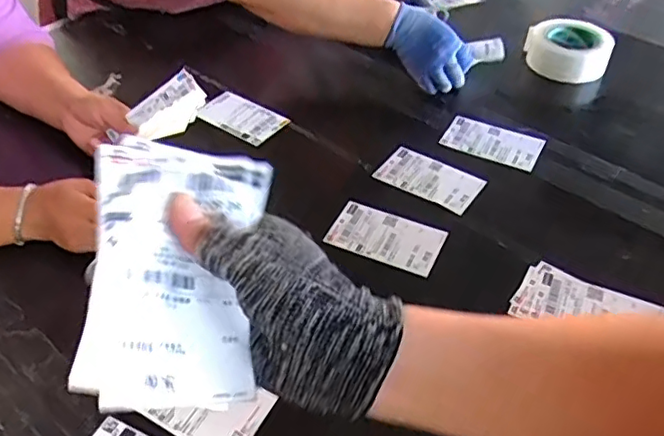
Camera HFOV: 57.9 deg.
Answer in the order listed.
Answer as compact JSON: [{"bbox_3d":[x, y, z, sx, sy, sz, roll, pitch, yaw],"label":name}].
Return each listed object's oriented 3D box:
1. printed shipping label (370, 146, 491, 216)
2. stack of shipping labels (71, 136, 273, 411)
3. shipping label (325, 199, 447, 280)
[{"bbox_3d":[0.138,-0.057,0.851,0.140,0.009,0.092,26,48,22],"label":"printed shipping label"},{"bbox_3d":[-0.074,0.023,0.293,0.080,0.027,0.132,16,60,-34],"label":"stack of shipping labels"},{"bbox_3d":[0.070,0.022,0.766,0.136,0.010,0.089,17,45,16],"label":"shipping label"}]

